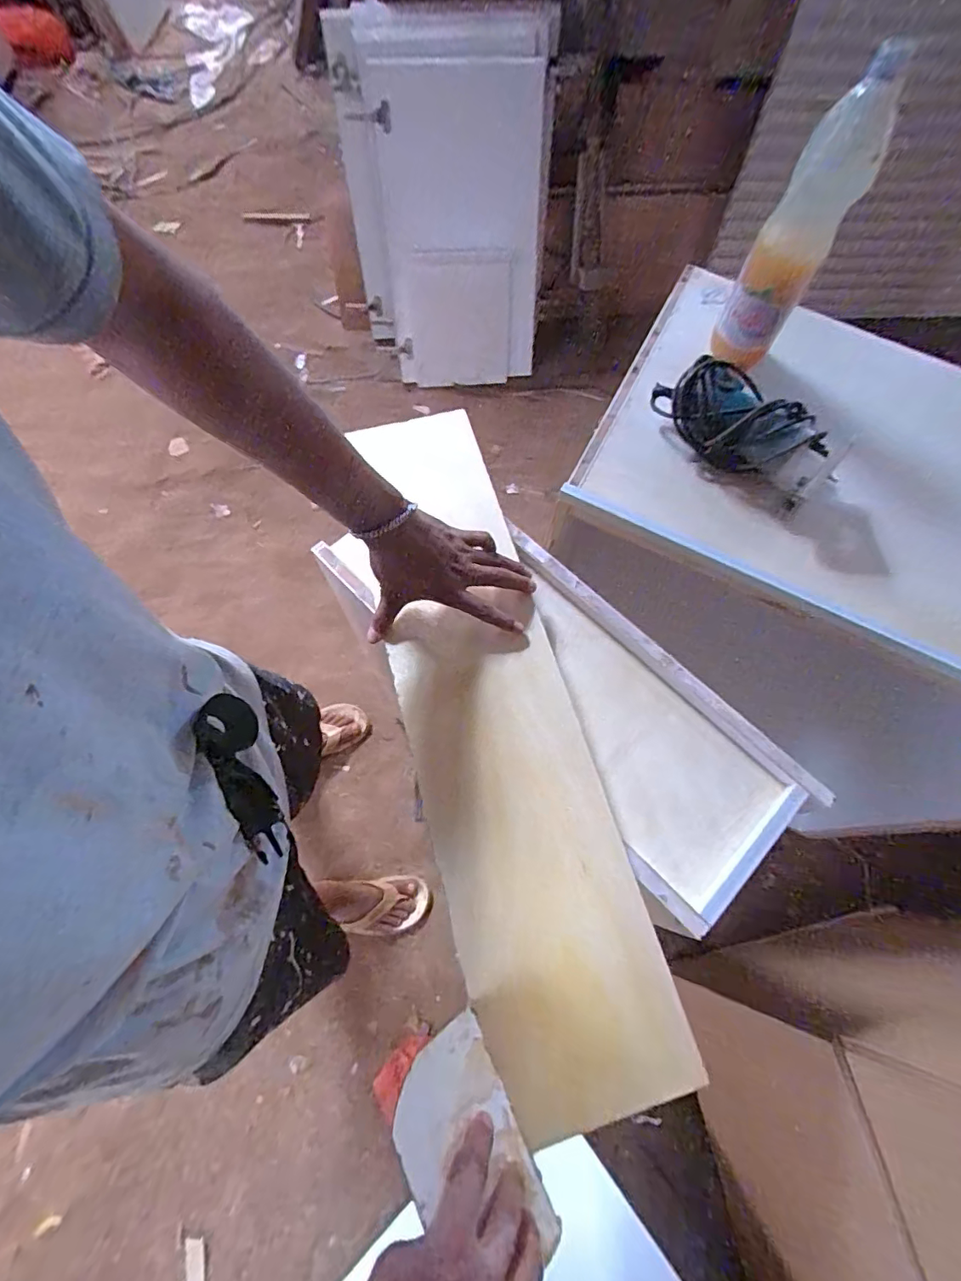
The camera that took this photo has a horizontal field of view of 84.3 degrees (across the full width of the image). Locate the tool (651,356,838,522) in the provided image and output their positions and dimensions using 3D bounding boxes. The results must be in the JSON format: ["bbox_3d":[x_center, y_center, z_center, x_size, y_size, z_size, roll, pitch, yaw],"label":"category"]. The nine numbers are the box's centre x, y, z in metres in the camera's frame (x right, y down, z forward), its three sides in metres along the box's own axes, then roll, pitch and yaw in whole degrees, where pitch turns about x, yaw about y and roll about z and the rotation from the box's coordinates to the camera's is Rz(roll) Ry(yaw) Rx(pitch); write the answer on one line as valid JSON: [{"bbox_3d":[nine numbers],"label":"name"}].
[{"bbox_3d":[0.332,-0.267,0.674,0.086,0.088,0.238,-39,74,-18],"label":"tool"}]

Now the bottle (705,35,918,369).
[{"bbox_3d":[0.360,-0.465,0.604,0.085,0.298,0.090,27,68,8],"label":"bottle"}]

